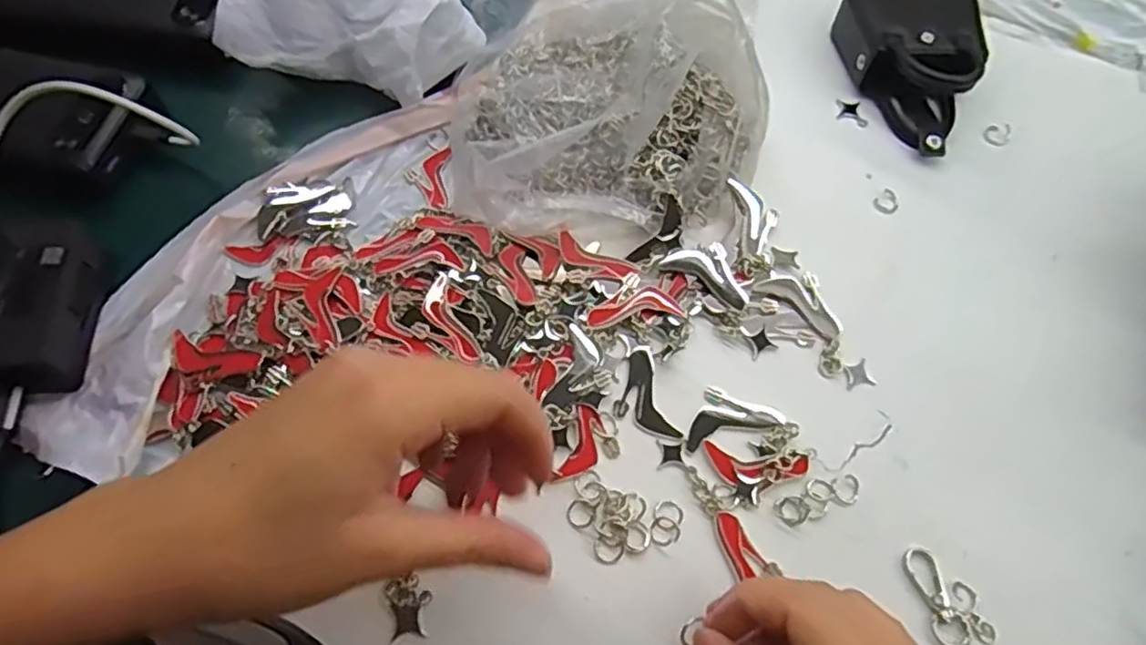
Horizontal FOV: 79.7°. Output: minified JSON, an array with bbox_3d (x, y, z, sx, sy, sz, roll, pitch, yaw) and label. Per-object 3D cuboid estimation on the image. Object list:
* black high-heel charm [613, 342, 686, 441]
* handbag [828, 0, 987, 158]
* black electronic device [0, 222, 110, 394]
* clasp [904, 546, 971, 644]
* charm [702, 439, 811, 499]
[{"bbox_3d":[0.031,0.035,0.325,0.026,0.004,0.049,-15,67,-9],"label":"black high-heel charm"},{"bbox_3d":[0.199,-0.151,0.400,0.070,0.033,0.106,-2,65,-3],"label":"handbag"},{"bbox_3d":[-0.264,-0.010,0.315,0.063,0.039,0.077,0,65,-2],"label":"black electronic device"},{"bbox_3d":[0.152,0.115,0.287,0.015,0.004,0.042,-10,66,-6],"label":"clasp"},{"bbox_3d":[0.083,0.066,0.309,0.047,0.005,0.021,8,65,2],"label":"charm"}]

